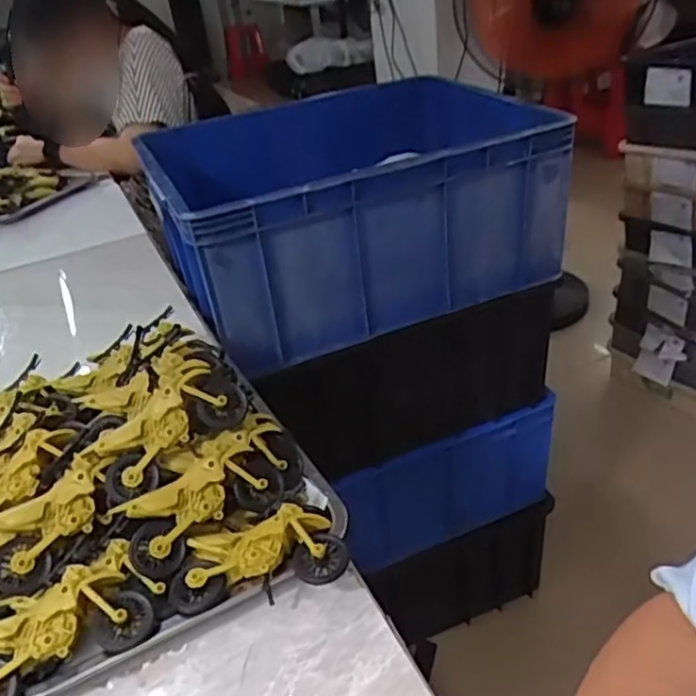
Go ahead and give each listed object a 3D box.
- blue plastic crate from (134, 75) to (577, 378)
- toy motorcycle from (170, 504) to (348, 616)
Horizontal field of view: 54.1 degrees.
[{"bbox_3d":[-0.017,-0.236,1.074,0.531,0.240,0.494,-17,32,-14],"label":"blue plastic crate"},{"bbox_3d":[-0.063,0.150,0.478,0.120,0.043,0.064,-11,31,-8],"label":"toy motorcycle"}]

